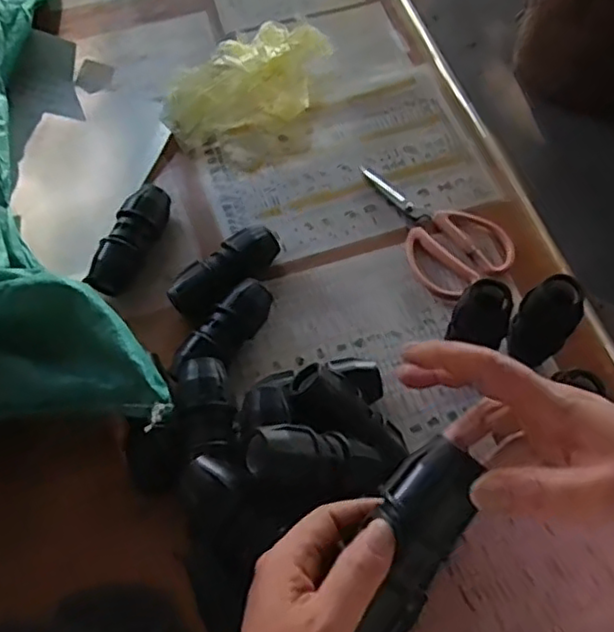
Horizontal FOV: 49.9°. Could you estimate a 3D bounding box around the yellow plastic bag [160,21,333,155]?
[{"bbox_3d":[-0.067,-0.262,0.748,0.199,0.069,0.100,-15,63,-4],"label":"yellow plastic bag"}]

